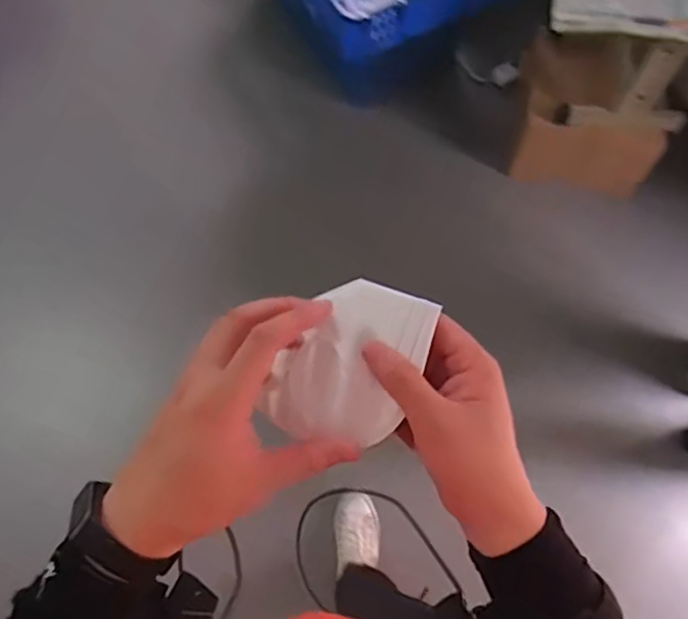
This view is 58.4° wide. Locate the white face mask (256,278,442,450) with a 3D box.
[{"bbox_3d":[-0.001,0.034,0.396,0.092,0.014,0.111,23,90,29],"label":"white face mask"}]

